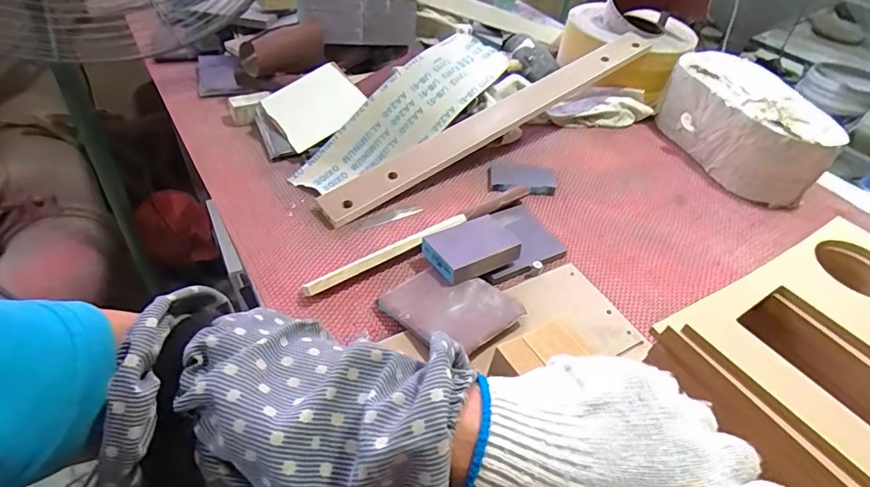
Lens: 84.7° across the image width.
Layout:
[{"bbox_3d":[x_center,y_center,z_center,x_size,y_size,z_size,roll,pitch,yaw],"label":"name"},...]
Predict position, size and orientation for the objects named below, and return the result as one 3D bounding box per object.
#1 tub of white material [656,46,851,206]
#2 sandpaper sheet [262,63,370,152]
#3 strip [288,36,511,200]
[{"bbox_3d":[0.502,-0.192,0.792,0.133,0.128,0.279,-11,48,-18],"label":"tub of white material"},{"bbox_3d":[-0.200,-0.228,0.818,0.150,0.151,0.012,-22,65,4],"label":"sandpaper sheet"},{"bbox_3d":[-0.046,-0.209,0.739,0.403,0.066,0.125,-41,60,-15],"label":"strip"}]

